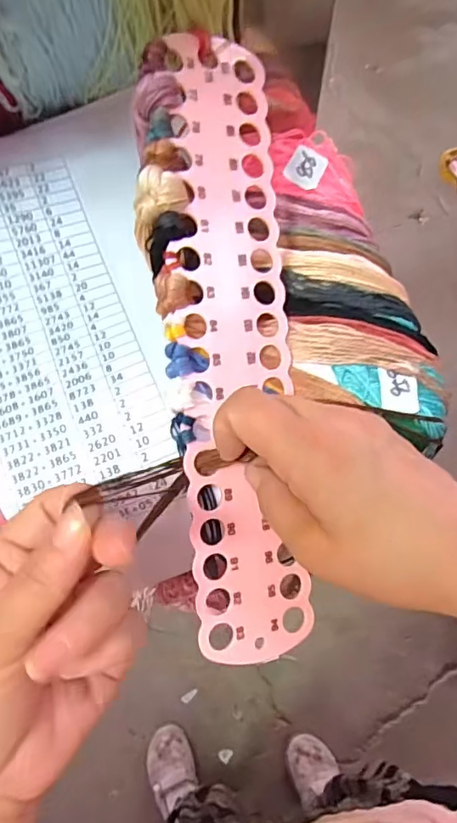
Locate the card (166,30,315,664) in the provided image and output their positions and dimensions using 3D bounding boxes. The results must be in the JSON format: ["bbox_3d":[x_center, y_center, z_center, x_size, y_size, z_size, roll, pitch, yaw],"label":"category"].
[{"bbox_3d":[0.003,-0.032,0.253,0.056,0.004,0.289,-4,88,-20],"label":"card"}]

